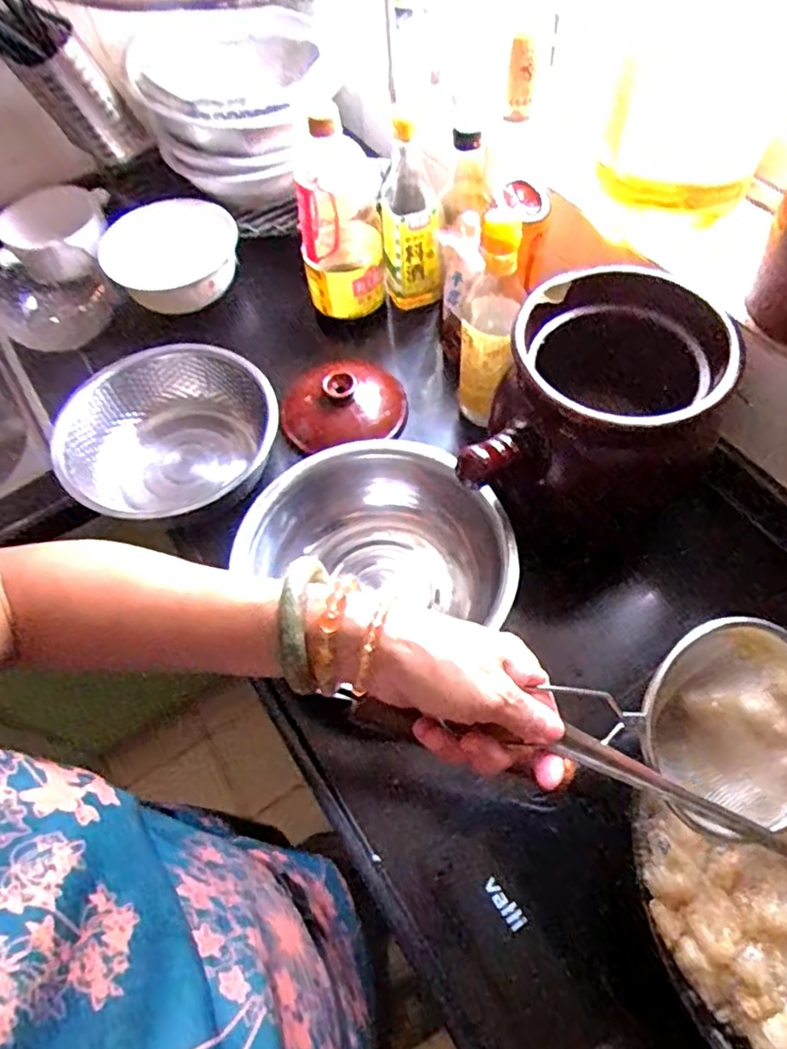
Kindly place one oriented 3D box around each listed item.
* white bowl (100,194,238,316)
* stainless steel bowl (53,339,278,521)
[{"bbox_3d":[-0.284,-0.346,0.838,0.163,0.076,0.156,-33,63,-14],"label":"white bowl"},{"bbox_3d":[-0.240,-0.092,0.728,0.235,0.109,0.225,16,63,13],"label":"stainless steel bowl"}]

